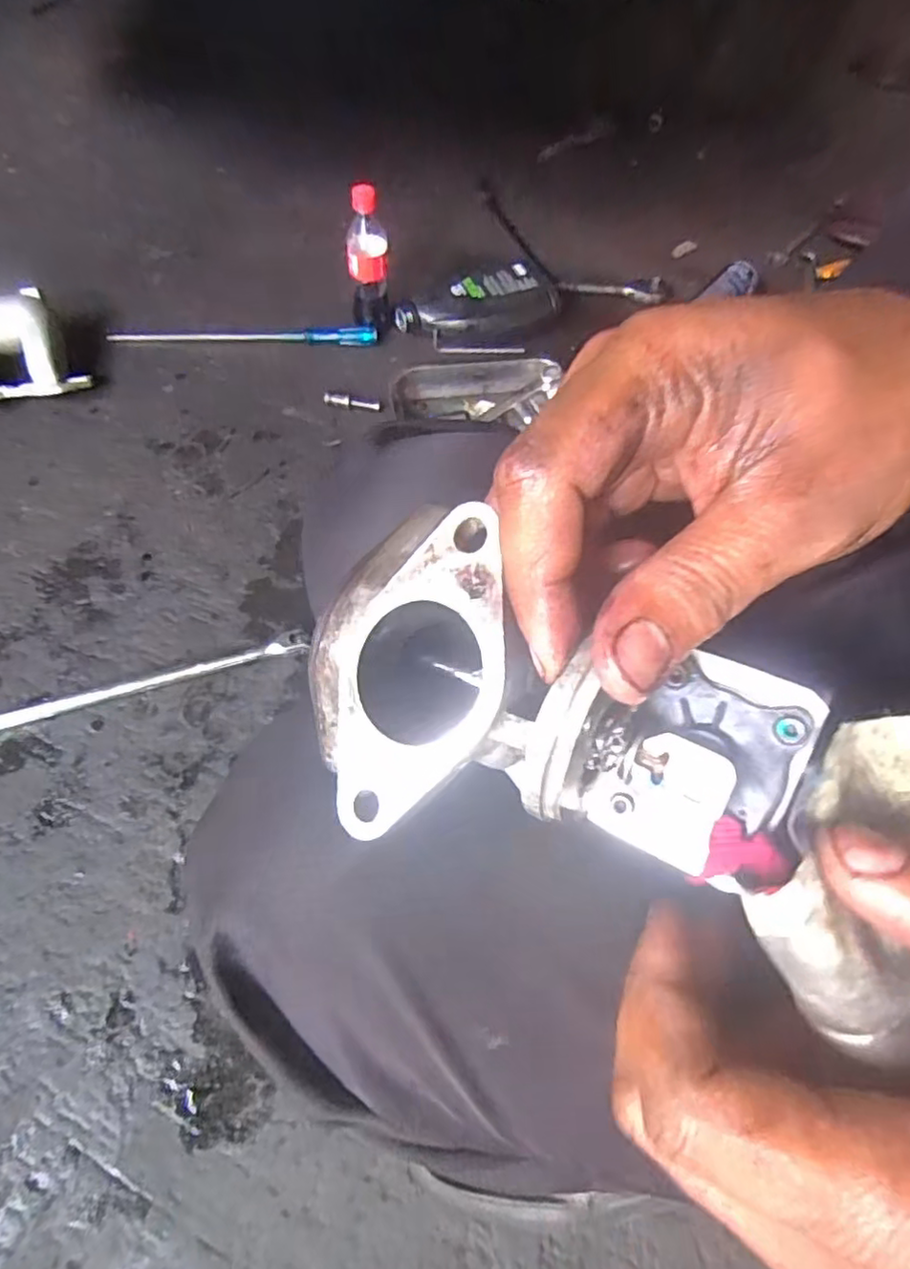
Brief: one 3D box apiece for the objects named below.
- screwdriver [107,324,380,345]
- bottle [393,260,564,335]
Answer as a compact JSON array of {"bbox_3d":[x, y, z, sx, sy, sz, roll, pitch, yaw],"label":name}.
[{"bbox_3d":[-0.311,-0.447,0.963,0.387,0.022,0.030,-1,63,-2],"label":"screwdriver"},{"bbox_3d":[0.036,-0.486,0.964,0.246,0.058,0.106,-13,64,-8],"label":"bottle"}]

